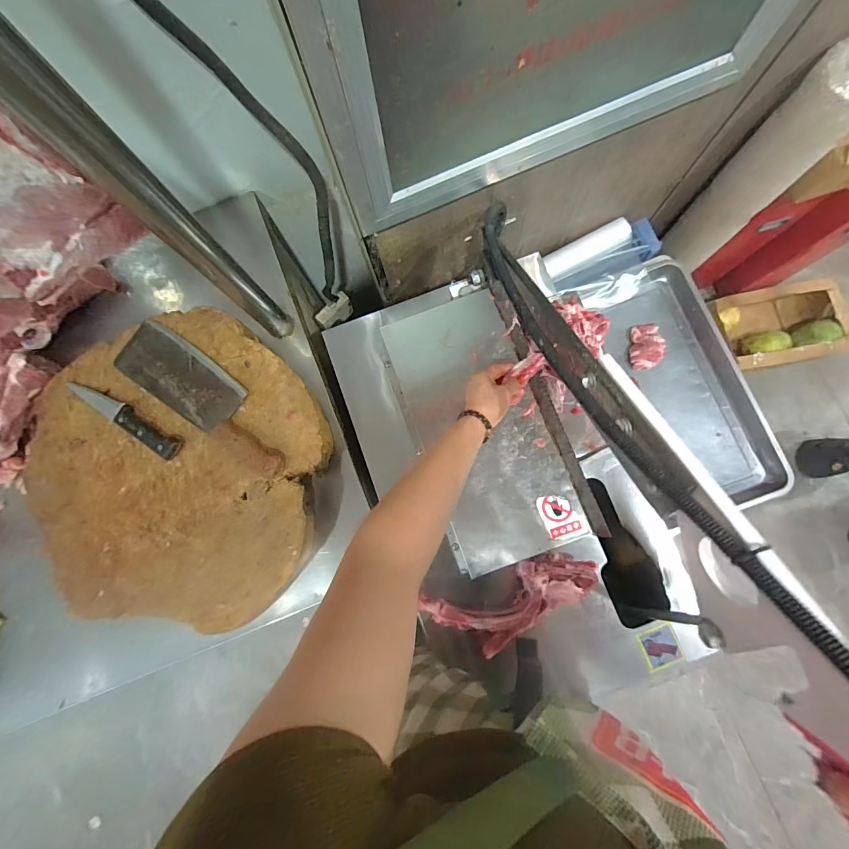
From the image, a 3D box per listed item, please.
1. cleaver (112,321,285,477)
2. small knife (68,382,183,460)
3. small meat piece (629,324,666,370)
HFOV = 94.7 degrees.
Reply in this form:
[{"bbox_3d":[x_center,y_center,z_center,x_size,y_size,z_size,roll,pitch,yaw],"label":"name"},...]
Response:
[{"bbox_3d":[-0.367,-0.049,0.647,0.363,0.033,0.101,35,85,8],"label":"cleaver"},{"bbox_3d":[-0.501,-0.013,0.651,0.221,0.027,0.037,30,84,8],"label":"small knife"},{"bbox_3d":[0.549,-0.196,0.963,0.073,0.049,0.119,4,81,4],"label":"small meat piece"}]

